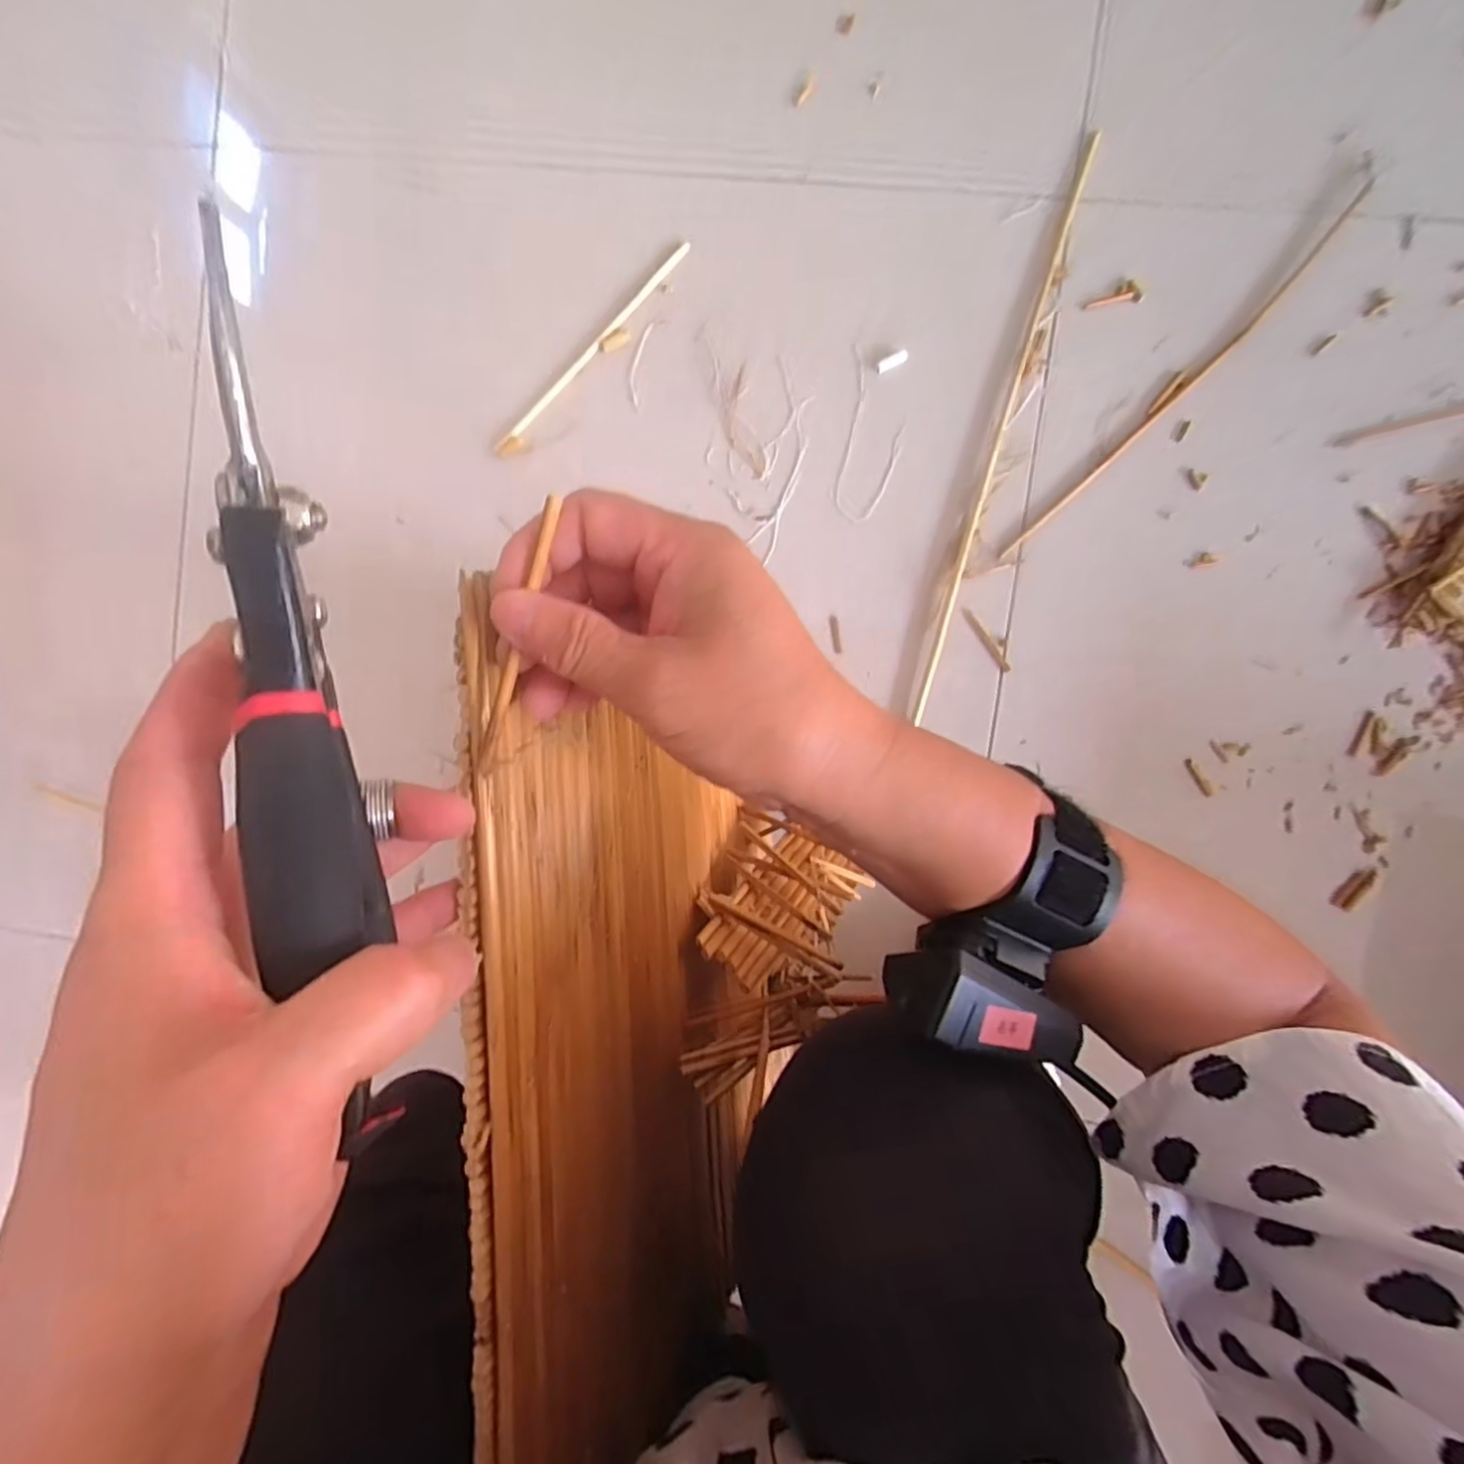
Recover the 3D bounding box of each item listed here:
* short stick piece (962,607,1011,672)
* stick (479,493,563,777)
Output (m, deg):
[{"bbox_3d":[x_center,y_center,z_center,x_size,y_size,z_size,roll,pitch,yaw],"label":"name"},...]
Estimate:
[{"bbox_3d":[0.234,-0.085,0.613,0.009,0.007,0.070,-33,90,6],"label":"short stick piece"},{"bbox_3d":[-0.065,-0.027,0.202,0.004,0.005,0.087,19,99,3],"label":"stick"}]

